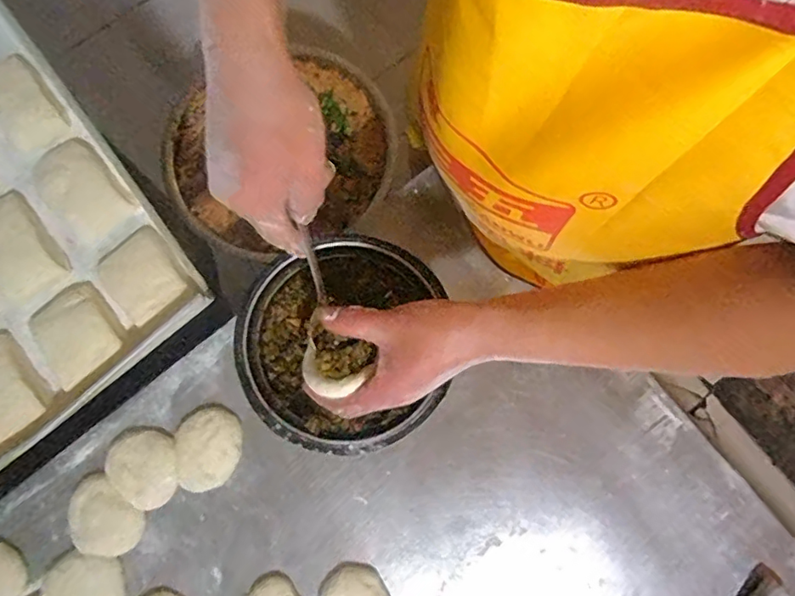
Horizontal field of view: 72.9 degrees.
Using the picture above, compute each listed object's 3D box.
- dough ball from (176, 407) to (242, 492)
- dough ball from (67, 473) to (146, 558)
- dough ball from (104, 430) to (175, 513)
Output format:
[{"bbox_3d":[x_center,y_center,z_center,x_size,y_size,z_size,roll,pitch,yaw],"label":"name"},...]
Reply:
[{"bbox_3d":[-0.189,0.151,0.542,0.063,0.026,0.077,-11,80,-3],"label":"dough ball"},{"bbox_3d":[-0.292,0.218,0.534,0.078,0.023,0.057,43,82,7],"label":"dough ball"},{"bbox_3d":[-0.256,0.173,0.543,0.064,0.020,0.075,-9,80,-2],"label":"dough ball"}]

